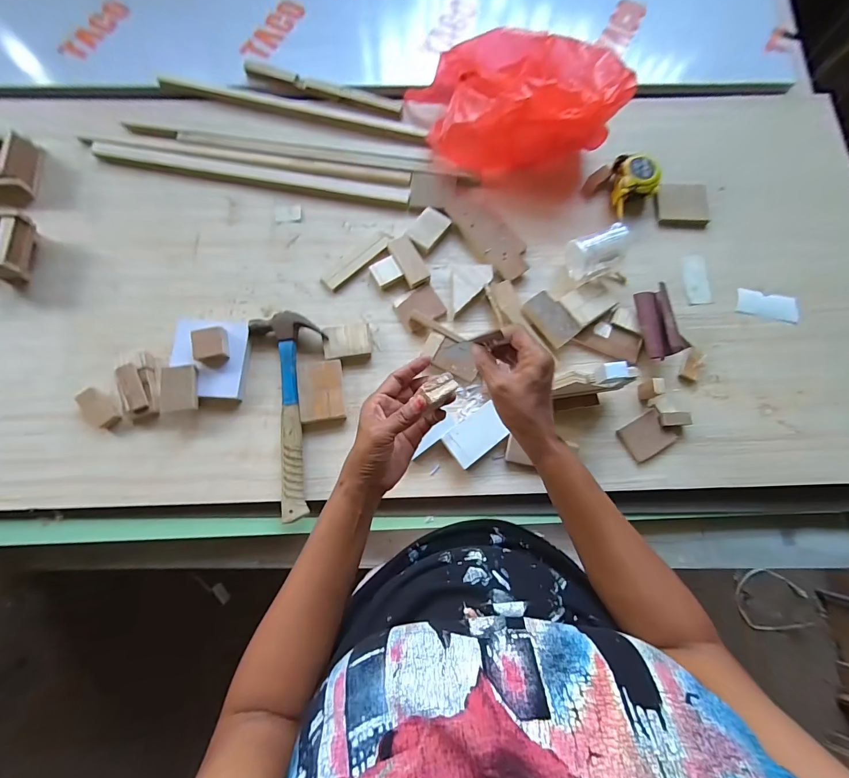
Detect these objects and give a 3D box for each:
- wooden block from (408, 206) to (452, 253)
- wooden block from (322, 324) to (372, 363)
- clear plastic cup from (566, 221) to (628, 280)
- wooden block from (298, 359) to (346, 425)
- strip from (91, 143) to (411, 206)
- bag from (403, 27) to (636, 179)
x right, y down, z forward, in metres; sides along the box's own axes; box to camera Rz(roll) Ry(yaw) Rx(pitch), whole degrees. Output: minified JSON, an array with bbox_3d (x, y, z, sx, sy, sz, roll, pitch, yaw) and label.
[{"bbox_3d":[0.006,-0.251,0.598,0.045,0.013,0.066,35,78,6],"label":"wooden block"},{"bbox_3d":[-0.113,-0.066,0.555,0.065,0.017,0.054,-7,73,-4],"label":"wooden block"},{"bbox_3d":[0.259,-0.201,0.569,0.080,0.067,0.060,-15,78,-4],"label":"clear plastic cup"},{"bbox_3d":[-0.145,0.002,0.537,0.061,0.023,0.090,-9,74,-5],"label":"wooden block"},{"bbox_3d":[-0.281,-0.354,0.628,0.516,0.013,0.034,9,77,0],"label":"strip"},{"bbox_3d":[0.137,-0.443,0.598,0.320,0.131,0.157,10,77,2],"label":"bag"}]

